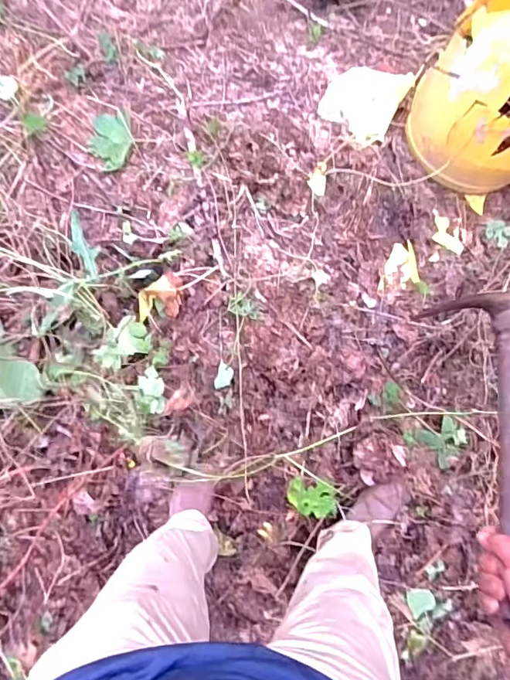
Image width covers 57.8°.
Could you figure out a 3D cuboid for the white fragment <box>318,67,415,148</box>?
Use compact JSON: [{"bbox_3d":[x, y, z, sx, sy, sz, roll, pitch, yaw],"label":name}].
[{"bbox_3d":[0.291,-0.649,1.255,0.193,0.049,0.217,26,84,-3],"label":"white fragment"}]

